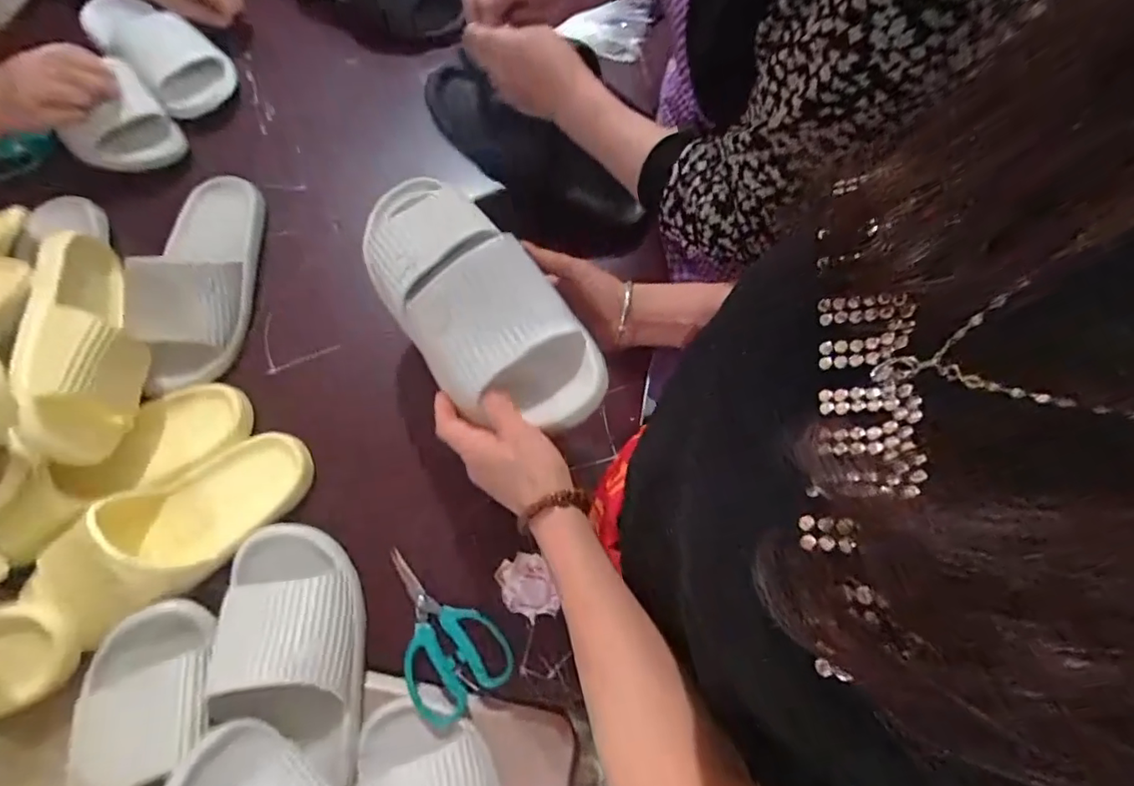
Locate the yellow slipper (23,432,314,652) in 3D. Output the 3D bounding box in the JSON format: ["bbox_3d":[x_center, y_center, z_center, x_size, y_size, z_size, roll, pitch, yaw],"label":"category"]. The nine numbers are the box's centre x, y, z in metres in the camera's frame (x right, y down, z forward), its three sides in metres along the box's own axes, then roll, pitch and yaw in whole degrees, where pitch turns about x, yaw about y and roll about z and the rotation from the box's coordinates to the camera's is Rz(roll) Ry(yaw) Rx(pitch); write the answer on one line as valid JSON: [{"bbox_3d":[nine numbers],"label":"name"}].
[{"bbox_3d":[-0.348,0.113,0.499,0.224,0.059,0.092,-33,71,-15],"label":"yellow slipper"}]

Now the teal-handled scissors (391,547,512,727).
[{"bbox_3d":[-0.120,0.209,0.503,0.089,0.009,0.147,-33,71,-15],"label":"teal-handled scissors"}]

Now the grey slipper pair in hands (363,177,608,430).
[{"bbox_3d":[-0.089,-0.088,0.446,0.108,0.075,0.286,-33,60,-15],"label":"grey slipper pair in hands"}]

